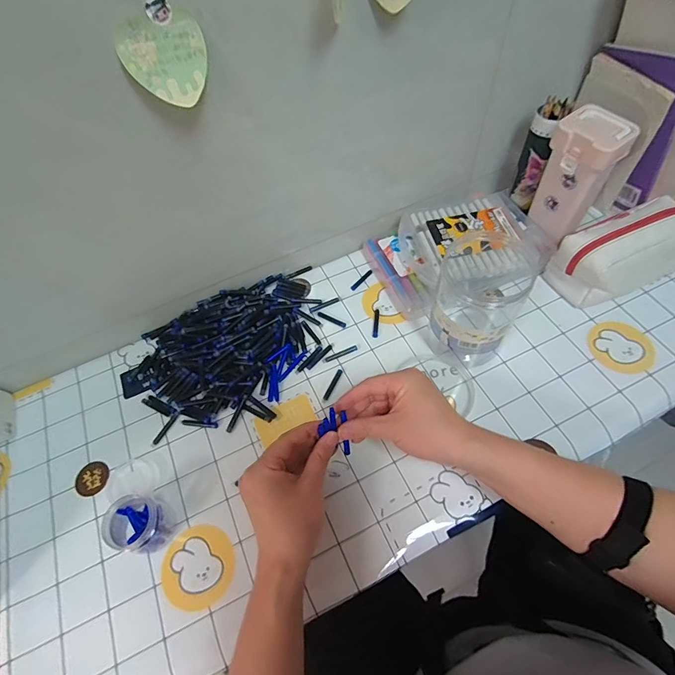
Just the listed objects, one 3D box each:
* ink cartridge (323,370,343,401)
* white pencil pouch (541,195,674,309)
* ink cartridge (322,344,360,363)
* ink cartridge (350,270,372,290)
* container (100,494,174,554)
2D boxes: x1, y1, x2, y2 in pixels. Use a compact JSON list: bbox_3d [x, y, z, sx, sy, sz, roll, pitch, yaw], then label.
[{"bbox_3d":[-0.006,0.062,0.518,0.007,0.009,0.047,23,63,16],"label":"ink cartridge"},{"bbox_3d":[0.407,-0.123,0.549,0.198,0.088,0.090,-25,61,-11],"label":"white pencil pouch"},{"bbox_3d":[0.006,0.022,0.545,0.055,0.006,0.008,-21,60,-9],"label":"ink cartridge"},{"bbox_3d":[0.037,-0.089,0.606,0.008,0.004,0.046,37,68,23],"label":"ink cartridge"},{"bbox_3d":[-0.212,0.199,0.420,0.057,0.051,0.052,17,62,13],"label":"container"}]

